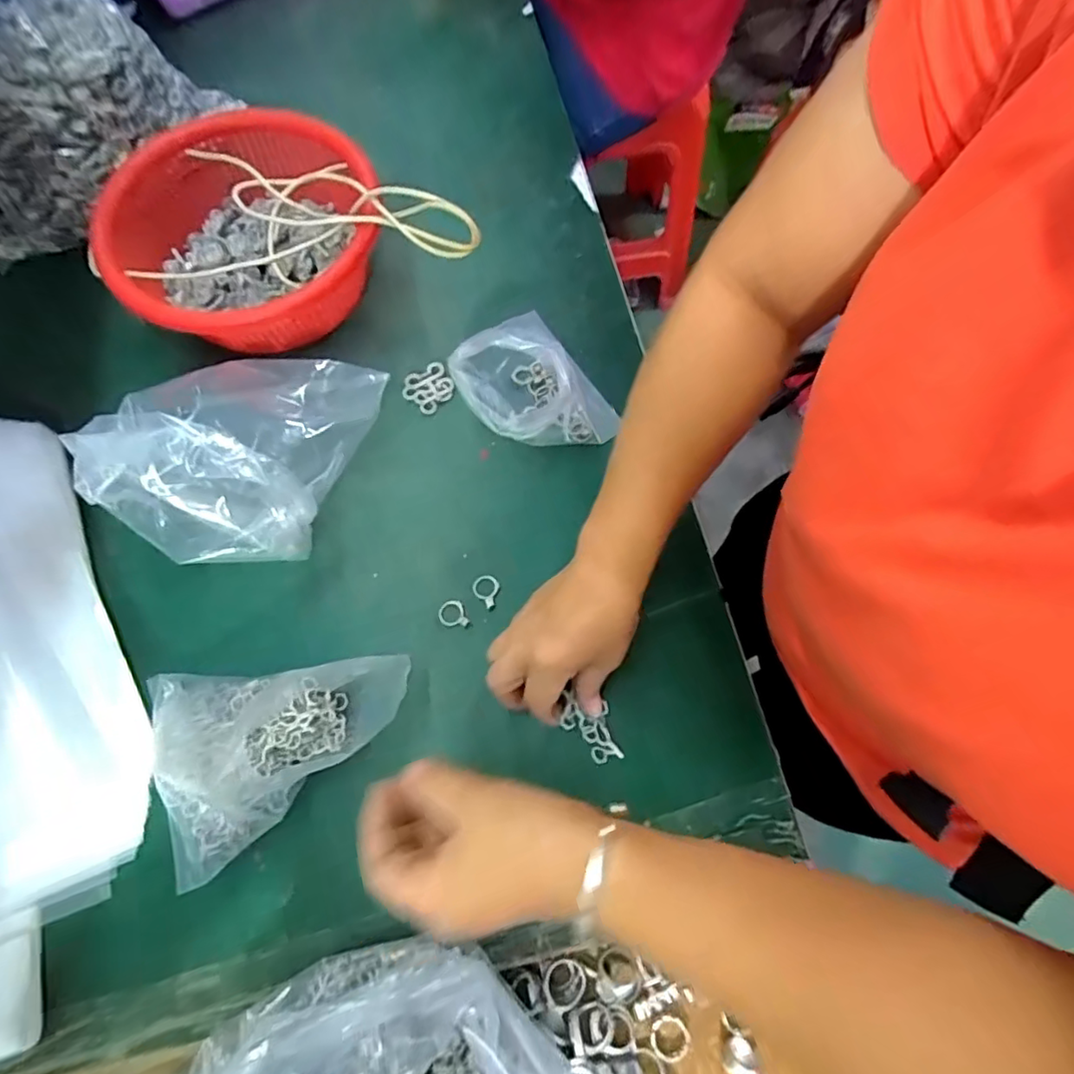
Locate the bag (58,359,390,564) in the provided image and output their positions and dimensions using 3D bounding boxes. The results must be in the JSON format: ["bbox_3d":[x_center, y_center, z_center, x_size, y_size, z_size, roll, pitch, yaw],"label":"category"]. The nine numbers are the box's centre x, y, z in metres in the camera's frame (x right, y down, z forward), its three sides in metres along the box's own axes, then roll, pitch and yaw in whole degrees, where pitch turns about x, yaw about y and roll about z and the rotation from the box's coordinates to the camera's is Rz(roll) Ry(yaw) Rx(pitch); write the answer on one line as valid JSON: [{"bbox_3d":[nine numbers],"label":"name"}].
[{"bbox_3d":[-0.222,-0.073,0.435,0.146,0.116,0.187,19,72,6],"label":"bag"}]

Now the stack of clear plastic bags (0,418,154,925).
[{"bbox_3d":[-0.391,0.075,0.422,0.135,0.053,0.373,-27,73,-10],"label":"stack of clear plastic bags"}]

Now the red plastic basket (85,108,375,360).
[{"bbox_3d":[-0.244,-0.258,0.504,0.217,0.095,0.207,0,71,-1],"label":"red plastic basket"}]

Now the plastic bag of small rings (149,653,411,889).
[{"bbox_3d":[-0.174,0.133,0.399,0.179,0.050,0.129,-20,72,-8],"label":"plastic bag of small rings"}]

